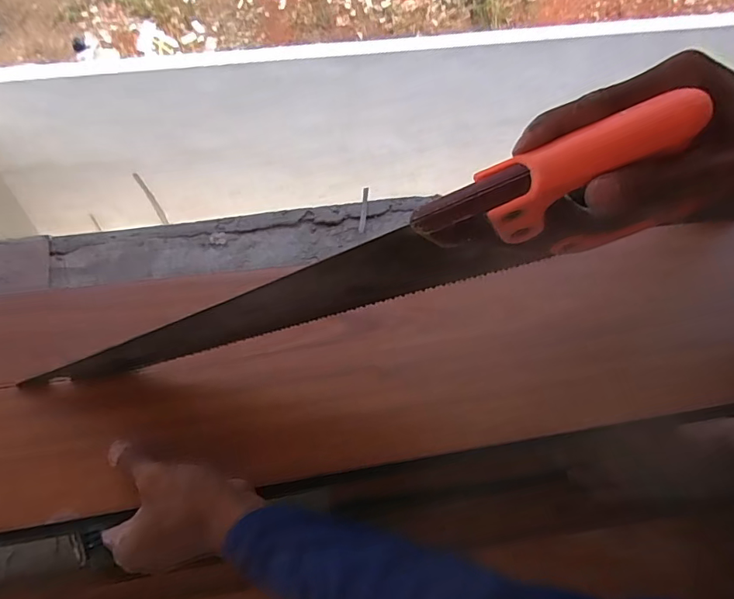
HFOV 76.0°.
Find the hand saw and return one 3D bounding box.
[{"bbox_3d":[-0.033,0.001,0.341,0.465,0.111,0.029,-20,68,22],"label":"hand saw"}]

